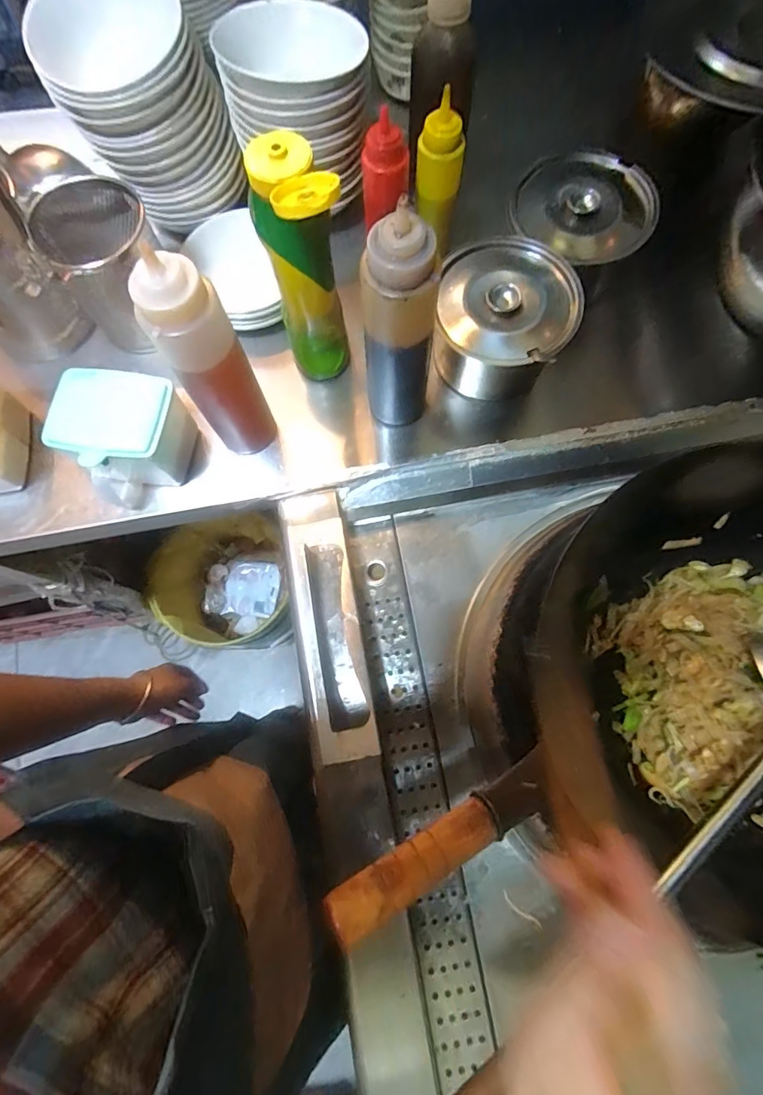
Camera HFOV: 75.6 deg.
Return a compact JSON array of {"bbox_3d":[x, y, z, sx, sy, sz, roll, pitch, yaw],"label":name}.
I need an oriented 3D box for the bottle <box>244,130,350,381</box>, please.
[{"bbox_3d":[-0.070,-0.254,0.477,0.060,0.231,0.084,-26,77,-5],"label":"bottle"}]

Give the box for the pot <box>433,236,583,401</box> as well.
[{"bbox_3d":[0.133,-0.255,0.550,0.136,0.103,0.147,0,76,1],"label":"pot"}]

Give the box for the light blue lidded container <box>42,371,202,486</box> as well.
[{"bbox_3d":[-0.273,-0.117,0.528,0.121,0.088,0.110,8,76,3],"label":"light blue lidded container"}]

